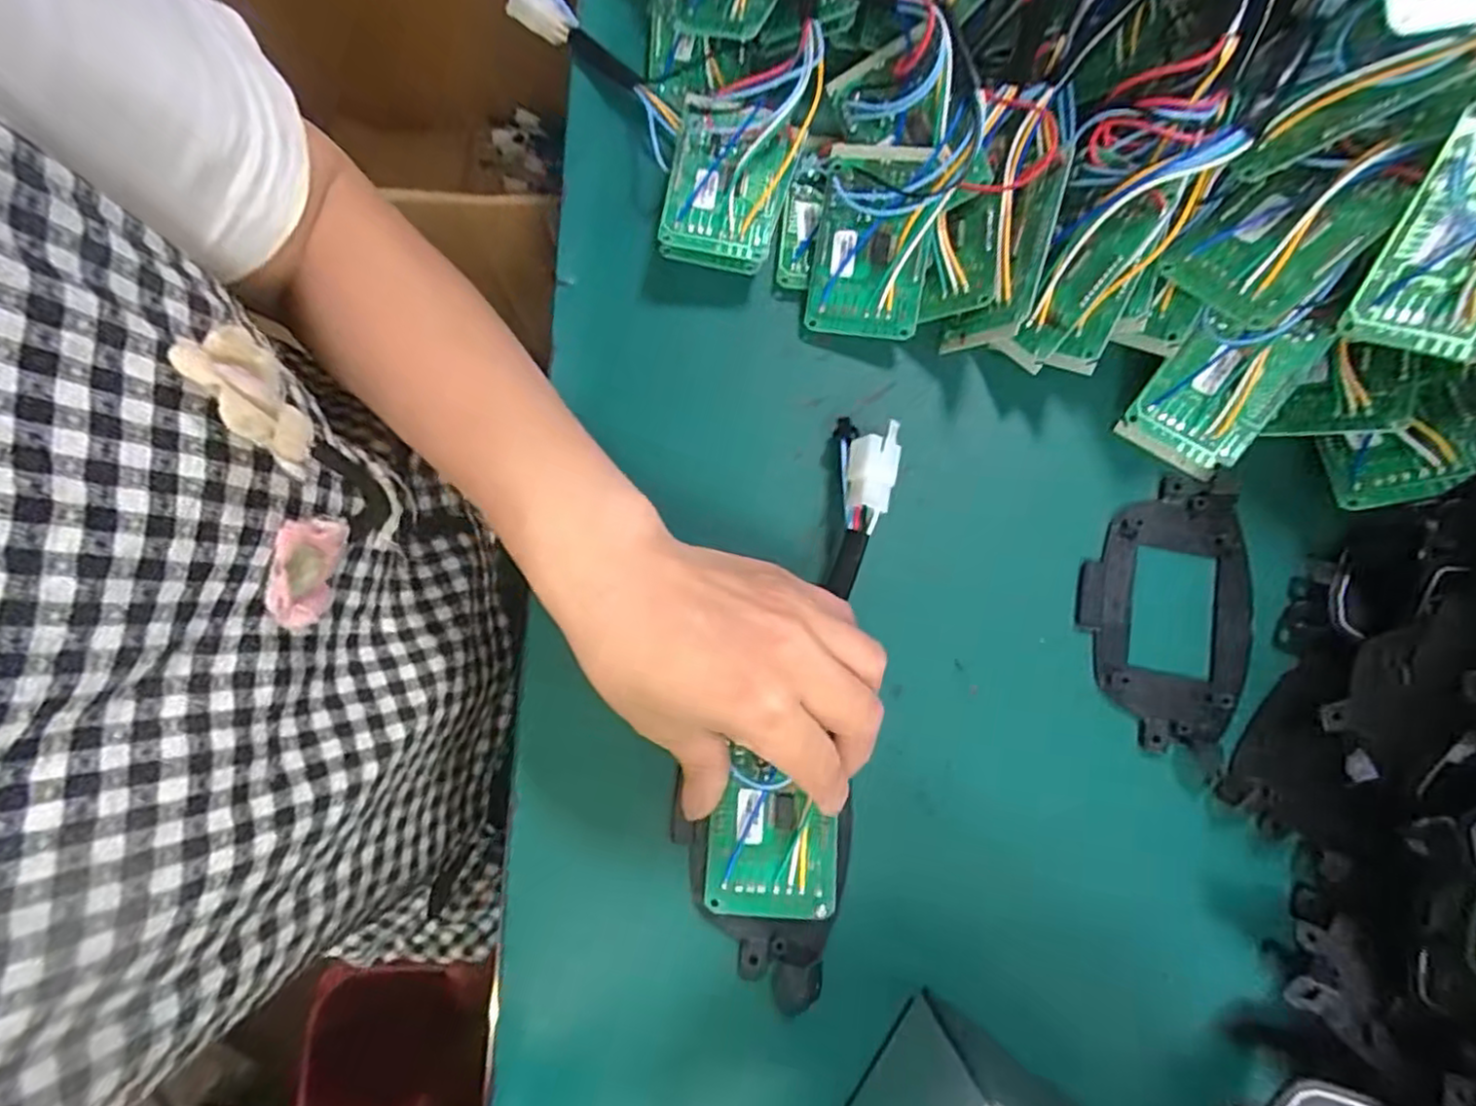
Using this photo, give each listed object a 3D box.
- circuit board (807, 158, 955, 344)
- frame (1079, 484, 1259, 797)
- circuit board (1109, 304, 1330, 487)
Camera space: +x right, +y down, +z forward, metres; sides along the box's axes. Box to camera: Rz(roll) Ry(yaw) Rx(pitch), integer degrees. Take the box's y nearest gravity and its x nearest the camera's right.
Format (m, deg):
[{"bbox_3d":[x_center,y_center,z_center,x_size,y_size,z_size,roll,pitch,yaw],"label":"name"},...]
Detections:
[{"bbox_3d":[0.059,-0.134,0.303,0.052,0.011,0.073,13,105,17],"label":"circuit board"},{"bbox_3d":[0.181,0.026,0.288,0.070,0.007,0.119,9,79,2],"label":"frame"},{"bbox_3d":[0.202,-0.069,0.286,0.050,0.012,0.071,26,118,1],"label":"circuit board"}]

